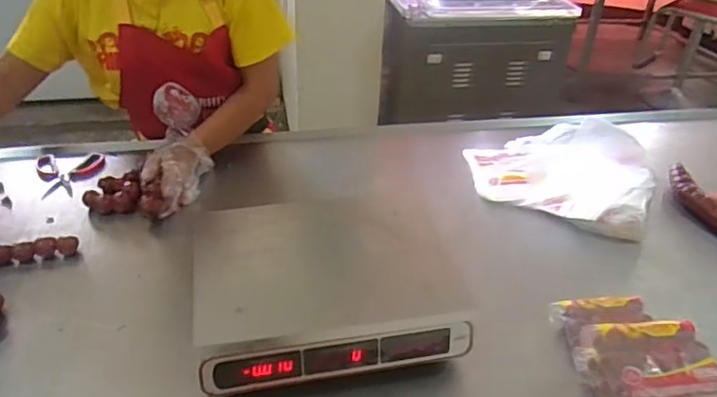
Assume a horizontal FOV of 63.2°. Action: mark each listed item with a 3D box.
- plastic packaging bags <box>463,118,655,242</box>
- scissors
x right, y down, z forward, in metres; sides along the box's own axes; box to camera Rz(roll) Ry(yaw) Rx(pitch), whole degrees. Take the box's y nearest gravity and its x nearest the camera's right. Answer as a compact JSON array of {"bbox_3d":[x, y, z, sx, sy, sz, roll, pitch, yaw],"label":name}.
[{"bbox_3d":[0.371,-0.062,1.091,0.342,0.135,0.190,15,37,16],"label":"plastic packaging bags"},{"bbox_3d":[-0.556,-0.049,1.122,0.122,0.019,0.132,-8,37,-15],"label":"scissors"}]

